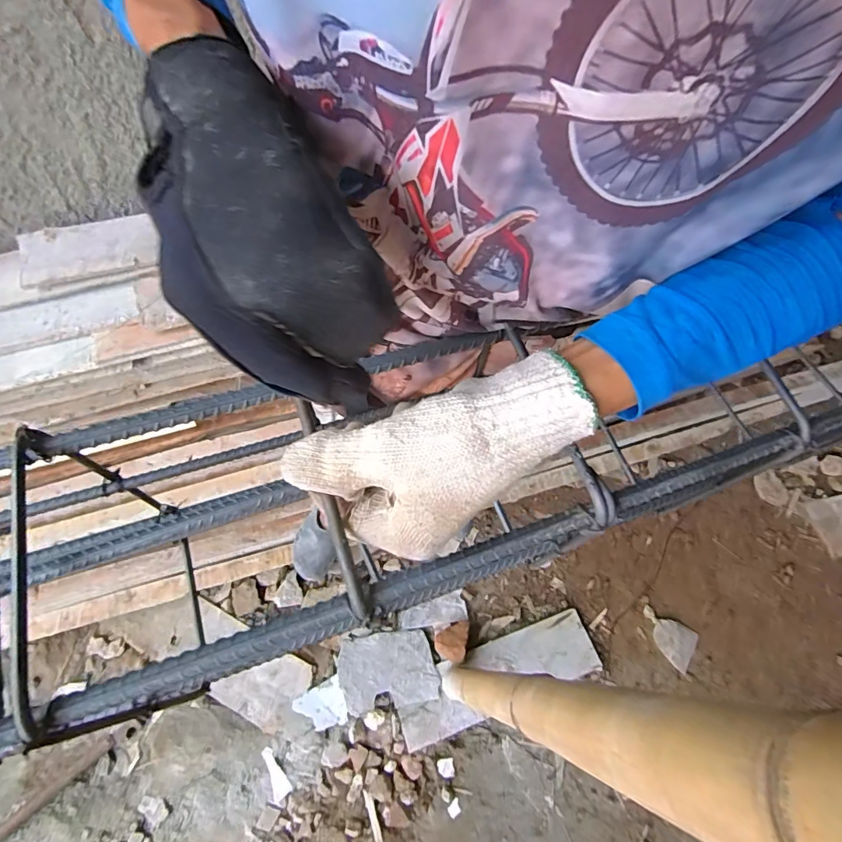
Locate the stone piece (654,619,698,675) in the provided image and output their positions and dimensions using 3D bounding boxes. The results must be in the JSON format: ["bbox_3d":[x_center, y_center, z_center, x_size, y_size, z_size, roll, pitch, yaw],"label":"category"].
[{"bbox_3d":[0.675,0.589,1.253,0.110,0.017,0.111,34,66,11],"label":"stone piece"}]

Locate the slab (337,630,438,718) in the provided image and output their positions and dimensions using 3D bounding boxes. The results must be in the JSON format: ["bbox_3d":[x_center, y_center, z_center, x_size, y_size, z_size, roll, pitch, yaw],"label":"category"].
[{"bbox_3d":[-0.080,0.621,1.154,0.238,0.015,0.151,-3,64,-18],"label":"slab"}]

